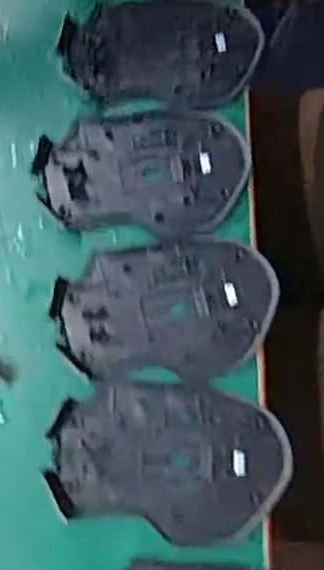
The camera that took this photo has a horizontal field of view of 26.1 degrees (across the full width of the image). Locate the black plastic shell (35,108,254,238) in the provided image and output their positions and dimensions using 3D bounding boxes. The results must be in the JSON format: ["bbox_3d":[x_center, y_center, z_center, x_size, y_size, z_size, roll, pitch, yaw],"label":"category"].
[{"bbox_3d":[-0.011,-0.065,0.387,0.113,0.007,0.071,2,73,-1],"label":"black plastic shell"}]

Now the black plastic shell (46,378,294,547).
[{"bbox_3d":[0.004,0.085,0.342,0.114,0.010,0.074,3,73,-1],"label":"black plastic shell"}]

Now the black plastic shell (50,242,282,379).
[{"bbox_3d":[0.002,0.011,0.365,0.111,0.007,0.071,-1,73,-2],"label":"black plastic shell"}]

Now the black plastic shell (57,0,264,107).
[{"bbox_3d":[0.000,-0.139,0.407,0.113,0.009,0.073,-3,73,-3],"label":"black plastic shell"}]

